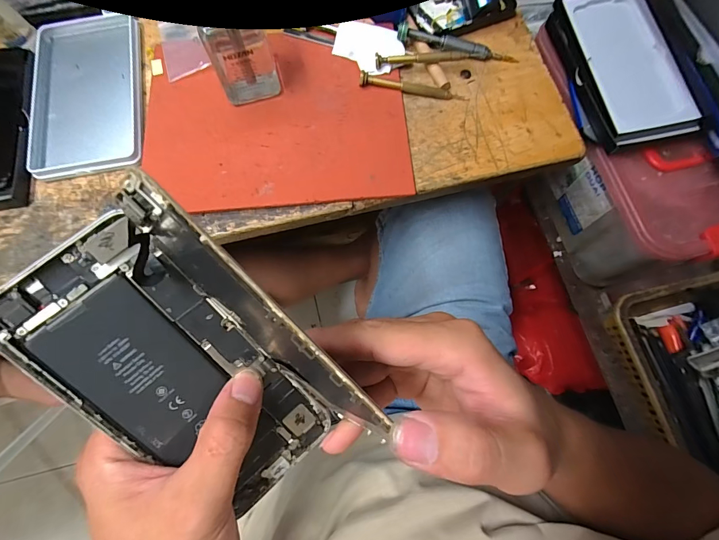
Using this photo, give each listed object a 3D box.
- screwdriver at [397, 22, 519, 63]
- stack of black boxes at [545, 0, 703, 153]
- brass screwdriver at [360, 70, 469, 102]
[{"bbox_3d":[0.099,-0.227,0.372,0.122,0.015,0.015,11,74,4],"label":"screwdriver"},{"bbox_3d":[0.269,-0.214,0.379,0.091,0.026,0.179,-12,74,-3],"label":"stack of black boxes"},{"bbox_3d":[0.054,-0.181,0.364,0.107,0.011,0.011,8,74,3],"label":"brass screwdriver"}]

